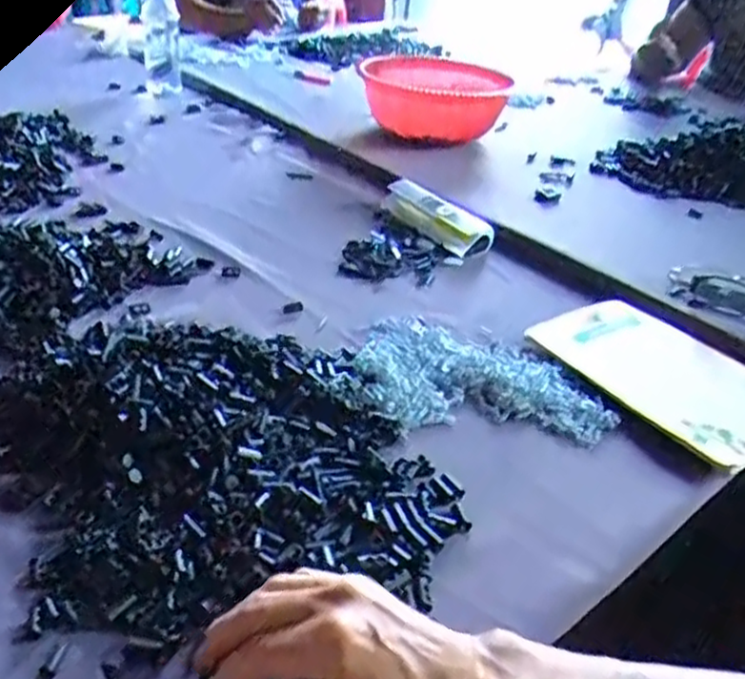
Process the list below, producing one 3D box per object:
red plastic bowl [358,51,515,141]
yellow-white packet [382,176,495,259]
[{"bbox_3d":[0.087,-0.353,1.068,0.200,0.103,0.204,2,33,-2],"label":"red plastic bowl"},{"bbox_3d":[0.070,-0.144,0.831,0.046,0.031,0.170,-18,39,-30],"label":"yellow-white packet"}]

